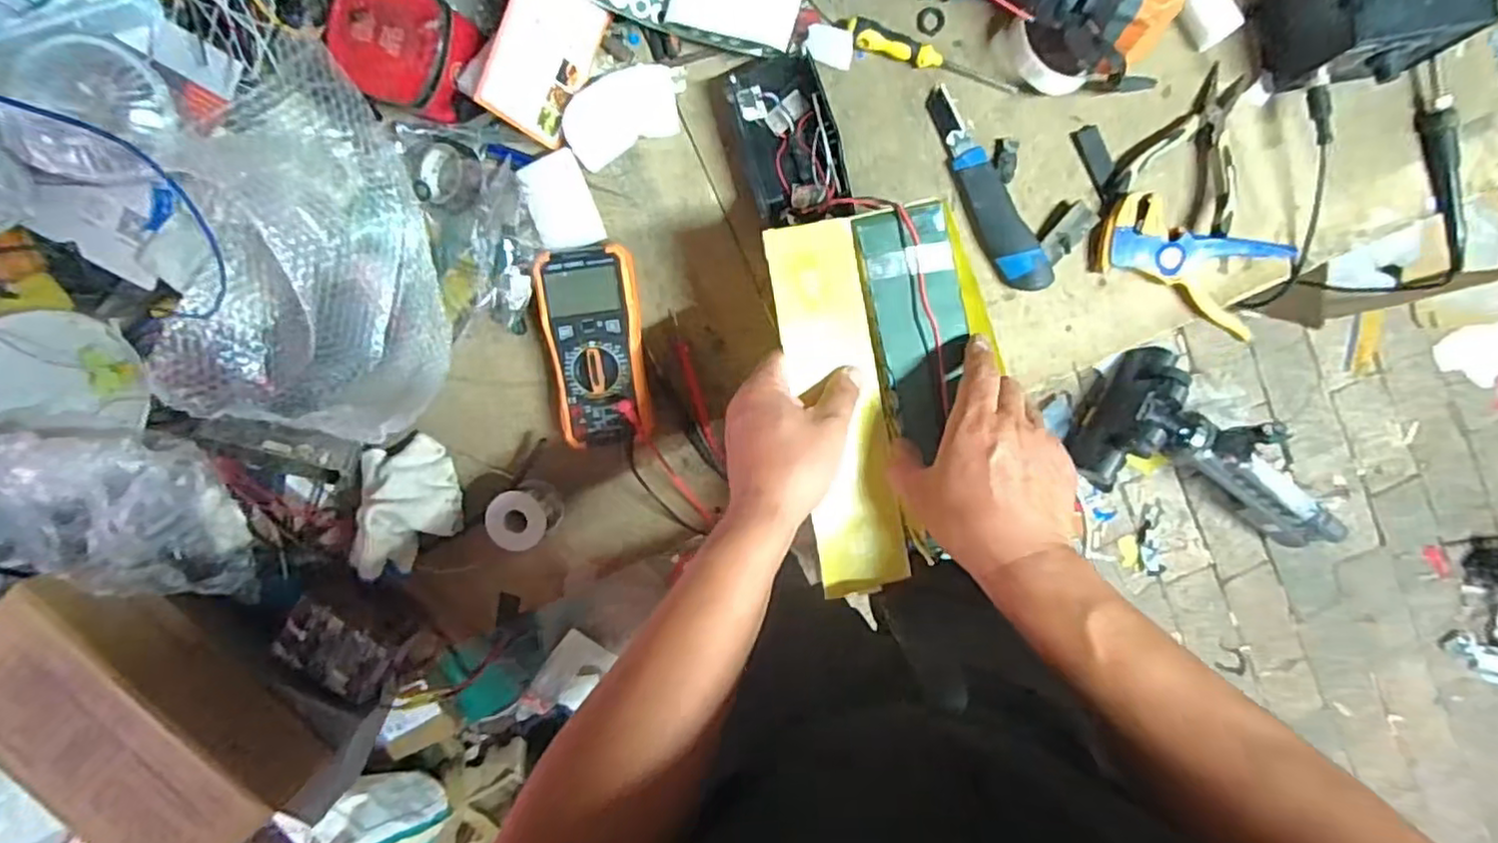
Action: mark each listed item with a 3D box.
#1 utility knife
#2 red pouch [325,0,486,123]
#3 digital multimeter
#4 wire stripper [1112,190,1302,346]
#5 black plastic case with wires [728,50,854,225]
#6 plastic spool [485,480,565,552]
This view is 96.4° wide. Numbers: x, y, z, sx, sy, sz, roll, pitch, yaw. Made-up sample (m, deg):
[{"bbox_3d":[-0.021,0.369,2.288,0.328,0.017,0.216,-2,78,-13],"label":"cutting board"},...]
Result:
[{"bbox_3d":[0.212,-0.207,0.601,0.040,0.025,0.196,-28,97,4],"label":"utility knife"},{"bbox_3d":[-0.291,-0.312,0.559,0.101,0.049,0.097,28,97,-4],"label":"red pouch"},{"bbox_3d":[-0.136,-0.065,0.605,0.087,0.053,0.174,-5,98,1],"label":"digital multimeter"},{"bbox_3d":[0.399,-0.144,0.603,0.166,0.019,0.087,22,98,-3],"label":"wire stripper"},{"bbox_3d":[0.035,-0.244,0.591,0.078,0.047,0.143,-16,98,2],"label":"black plastic case with wires"},{"bbox_3d":[-0.204,0.086,0.616,0.055,0.051,0.054,-36,97,5],"label":"plastic spool"}]

